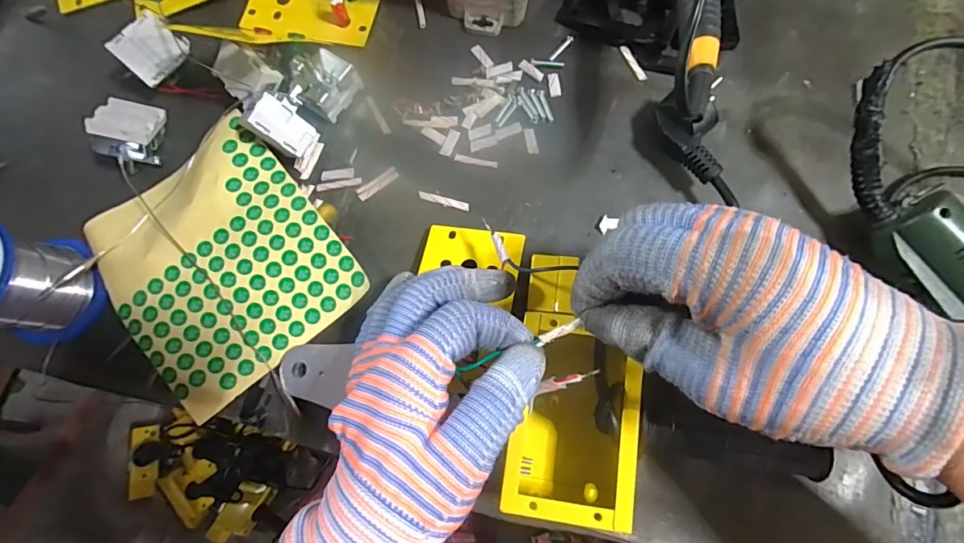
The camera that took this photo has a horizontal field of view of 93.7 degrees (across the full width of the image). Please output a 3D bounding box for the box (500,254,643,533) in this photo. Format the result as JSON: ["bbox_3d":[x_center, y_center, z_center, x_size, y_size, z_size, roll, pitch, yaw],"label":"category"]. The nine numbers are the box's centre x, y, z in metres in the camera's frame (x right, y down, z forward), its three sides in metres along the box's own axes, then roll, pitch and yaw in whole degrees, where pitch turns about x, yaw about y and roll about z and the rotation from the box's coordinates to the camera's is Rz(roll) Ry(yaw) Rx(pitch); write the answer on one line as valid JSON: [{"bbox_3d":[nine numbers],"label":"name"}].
[{"bbox_3d":[0.048,0.062,0.245,0.060,0.049,0.125,9,78,2],"label":"box"}]

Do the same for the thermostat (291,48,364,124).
[{"bbox_3d":[-0.104,-0.124,0.298,0.029,0.027,0.043,31,79,7],"label":"thermostat"}]

